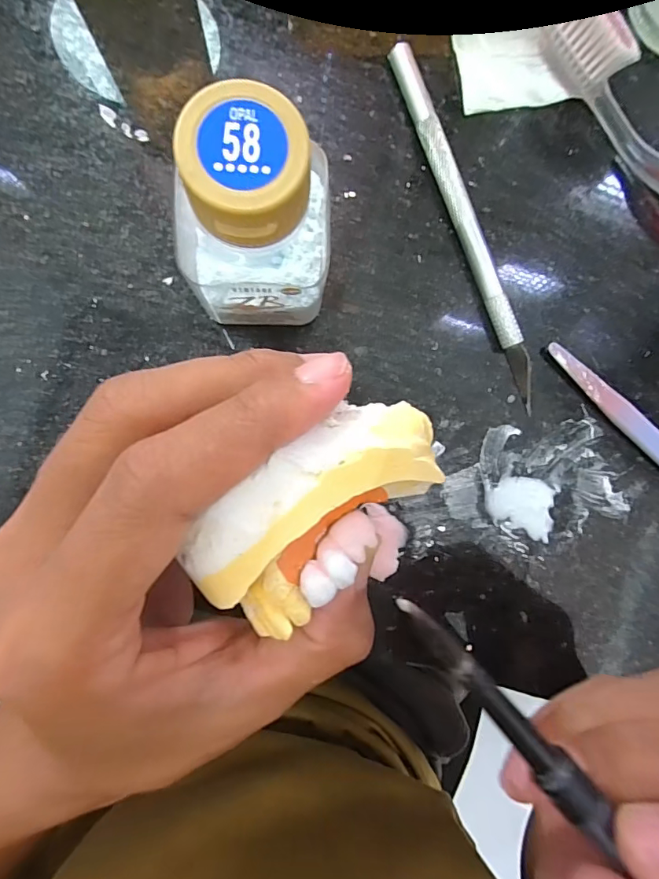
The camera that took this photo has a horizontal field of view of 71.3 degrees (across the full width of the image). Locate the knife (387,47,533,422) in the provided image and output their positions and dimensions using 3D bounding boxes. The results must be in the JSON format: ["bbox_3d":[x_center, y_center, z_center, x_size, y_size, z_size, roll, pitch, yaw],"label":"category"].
[{"bbox_3d":[0.051,-0.078,0.171,0.008,0.008,0.135,-22,92,-4],"label":"knife"}]

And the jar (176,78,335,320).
[{"bbox_3d":[-0.018,-0.056,0.132,0.038,0.072,0.040,0,89,-5],"label":"jar"}]

